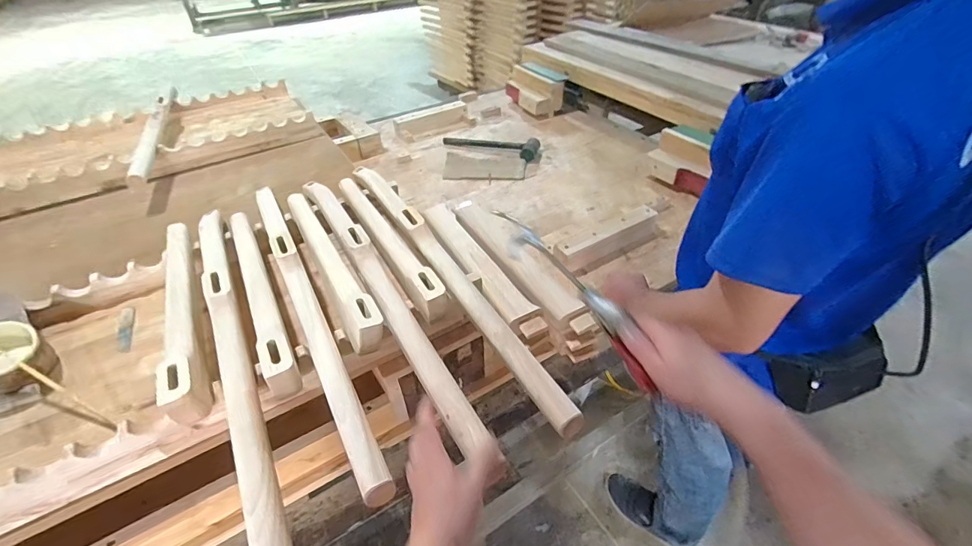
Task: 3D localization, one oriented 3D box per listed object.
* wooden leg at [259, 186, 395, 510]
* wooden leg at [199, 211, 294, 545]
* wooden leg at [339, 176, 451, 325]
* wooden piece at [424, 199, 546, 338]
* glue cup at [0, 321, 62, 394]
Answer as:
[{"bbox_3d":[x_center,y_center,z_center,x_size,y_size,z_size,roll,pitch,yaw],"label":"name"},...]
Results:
[{"bbox_3d":[-0.268,0.020,0.622,0.032,0.046,0.663,-23,46,-21],"label":"wooden leg"},{"bbox_3d":[-0.322,0.087,0.544,0.035,0.043,0.616,-23,46,-21],"label":"wooden leg"},{"bbox_3d":[-0.178,-0.075,0.705,0.042,0.044,0.438,-23,46,-22],"label":"wooden leg"},{"bbox_3d":[-0.019,-0.023,0.772,0.065,0.024,0.386,-21,46,-20],"label":"wooden piece"},{"bbox_3d":[-0.639,0.117,0.576,0.075,0.083,0.075,-1,42,1],"label":"glue cup"}]

